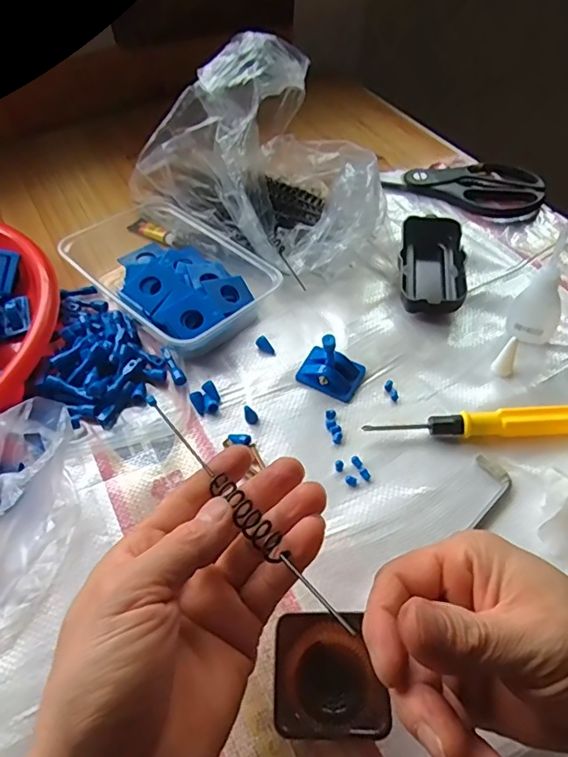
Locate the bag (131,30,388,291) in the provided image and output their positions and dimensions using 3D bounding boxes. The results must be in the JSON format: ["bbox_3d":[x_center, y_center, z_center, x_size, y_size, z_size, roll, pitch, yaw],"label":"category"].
[{"bbox_3d":[-0.007,-0.201,0.475,0.216,0.143,0.165,30,58,25],"label":"bag"}]

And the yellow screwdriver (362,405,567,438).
[{"bbox_3d":[0.129,0.031,0.363,0.139,0.018,0.016,-3,50,1],"label":"yellow screwdriver"}]

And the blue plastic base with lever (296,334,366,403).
[{"bbox_3d":[0.034,-0.014,0.388,0.044,0.043,0.032,21,55,19],"label":"blue plastic base with lever"}]

